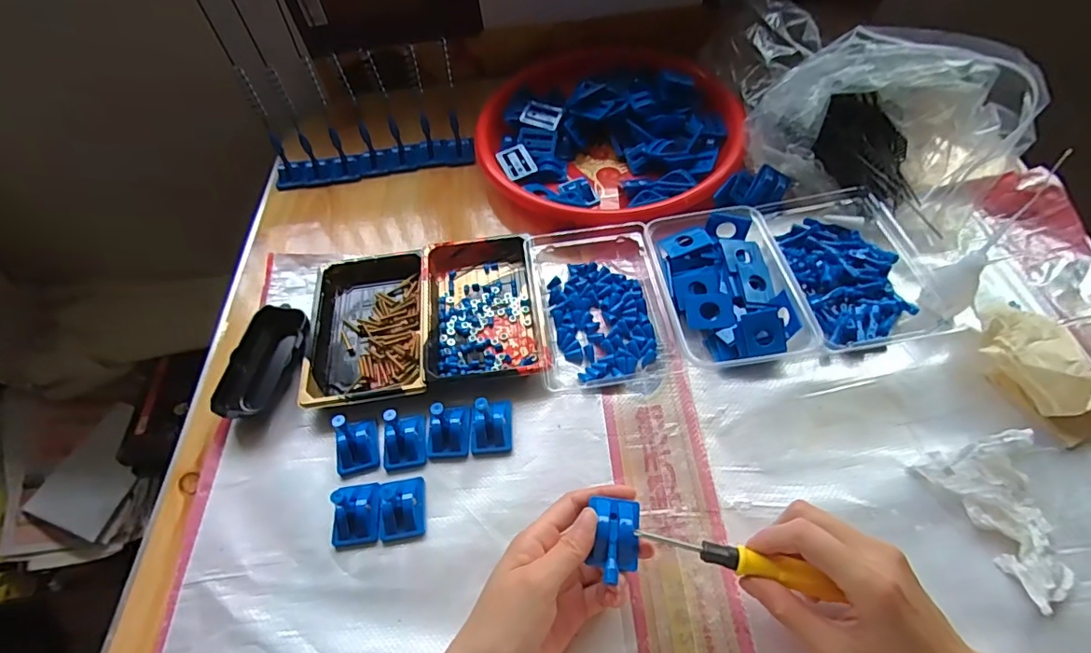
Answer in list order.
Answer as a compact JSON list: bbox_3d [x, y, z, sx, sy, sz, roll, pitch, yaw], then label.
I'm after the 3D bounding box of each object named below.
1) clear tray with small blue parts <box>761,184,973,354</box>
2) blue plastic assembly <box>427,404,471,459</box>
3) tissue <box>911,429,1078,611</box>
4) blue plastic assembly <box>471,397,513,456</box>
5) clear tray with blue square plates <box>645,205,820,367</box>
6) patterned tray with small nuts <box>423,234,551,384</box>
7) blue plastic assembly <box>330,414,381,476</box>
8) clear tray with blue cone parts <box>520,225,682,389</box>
[{"bbox_3d":[0.279,-0.065,0.485,0.121,0.033,0.177,-9,55,-1],"label":"clear tray with small blue parts"},{"bbox_3d":[-0.080,0.076,0.416,0.033,0.041,0.040,-2,56,4],"label":"blue plastic assembly"},{"bbox_3d":[0.312,0.123,0.351,0.056,0.042,0.104,-22,57,-10],"label":"tissue"},{"bbox_3d":[-0.046,0.072,0.419,0.032,0.041,0.045,-5,56,2],"label":"blue plastic assembly"},{"bbox_3d":[0.161,-0.040,0.480,0.111,0.033,0.158,-9,55,-1],"label":"clear tray with blue square plates"},{"bbox_3d":[-0.061,-0.021,0.494,0.102,0.022,0.164,-10,56,-2],"label":"patterned tray with small nuts"},{"bbox_3d":[-0.155,0.090,0.417,0.035,0.036,0.039,-12,56,-3],"label":"blue plastic assembly"},{"bbox_3d":[0.049,-0.026,0.485,0.115,0.029,0.166,-9,55,-1],"label":"clear tray with blue cone parts"}]

